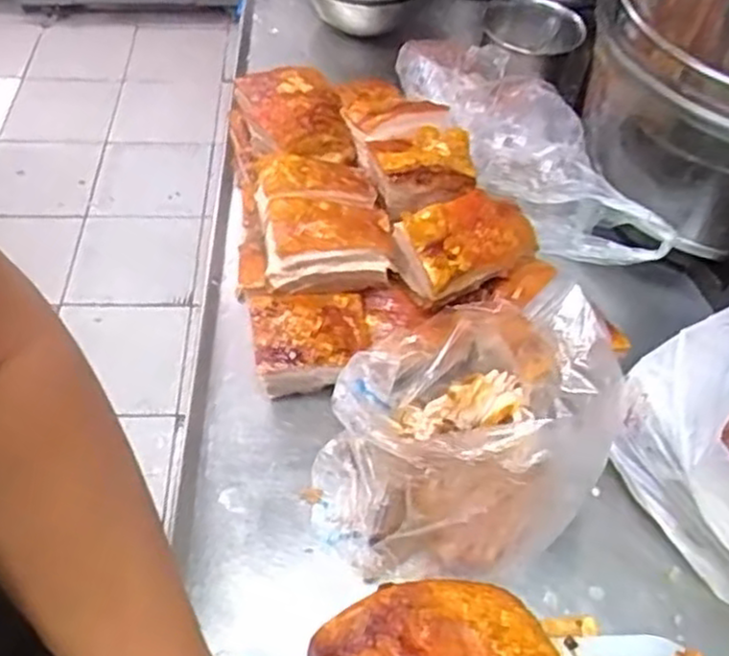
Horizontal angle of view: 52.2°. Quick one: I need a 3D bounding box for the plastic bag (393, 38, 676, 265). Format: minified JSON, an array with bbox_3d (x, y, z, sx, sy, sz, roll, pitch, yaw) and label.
[{"bbox_3d":[0.146,-0.183,0.760,0.137,0.085,0.334,-17,55,-17],"label":"plastic bag"}]

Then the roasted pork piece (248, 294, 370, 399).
[{"bbox_3d":[-0.044,0.014,0.607,0.092,0.052,0.064,-2,52,-6],"label":"roasted pork piece"}]

